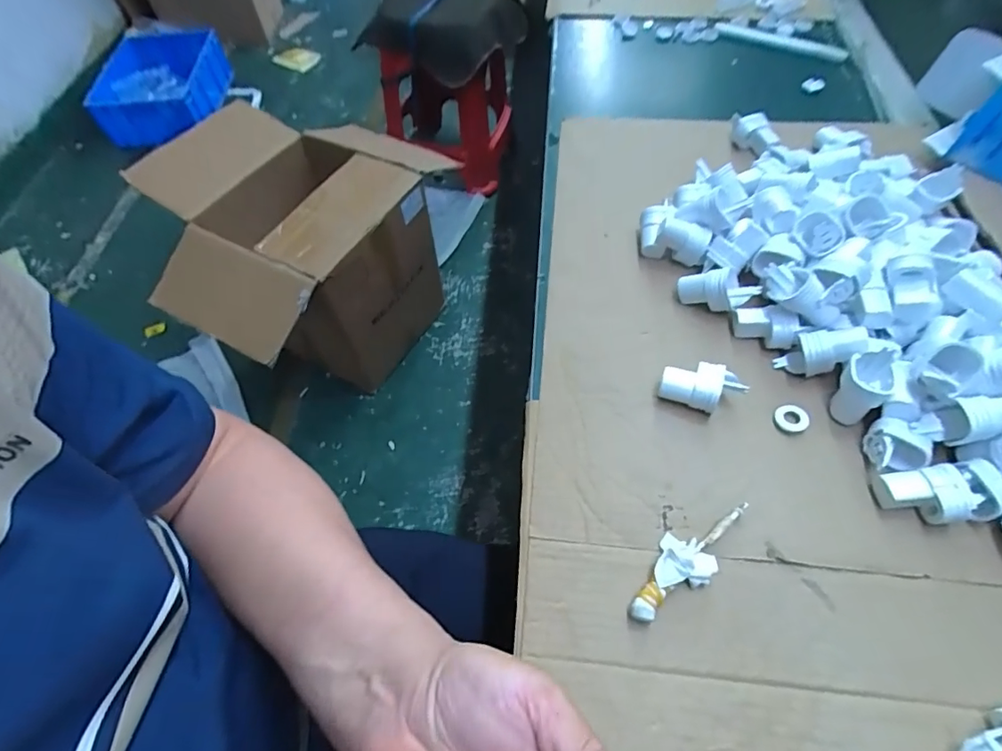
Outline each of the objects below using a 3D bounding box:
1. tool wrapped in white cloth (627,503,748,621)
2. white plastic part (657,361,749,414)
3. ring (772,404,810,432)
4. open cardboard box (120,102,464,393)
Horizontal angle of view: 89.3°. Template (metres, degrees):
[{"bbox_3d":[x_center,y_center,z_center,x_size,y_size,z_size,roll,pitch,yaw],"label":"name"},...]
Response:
[{"bbox_3d":[0.122,0.118,0.331,0.106,0.015,0.035,-41,65,-21],"label":"tool wrapped in white cloth"},{"bbox_3d":[0.154,0.011,0.392,0.061,0.028,0.033,16,60,12],"label":"white plastic part"},{"bbox_3d":[0.220,0.032,0.385,0.025,0.004,0.022,9,59,8],"label":"ring"},{"bbox_3d":[-0.495,-0.291,1.207,0.599,0.417,0.585,24,62,17],"label":"open cardboard box"}]

